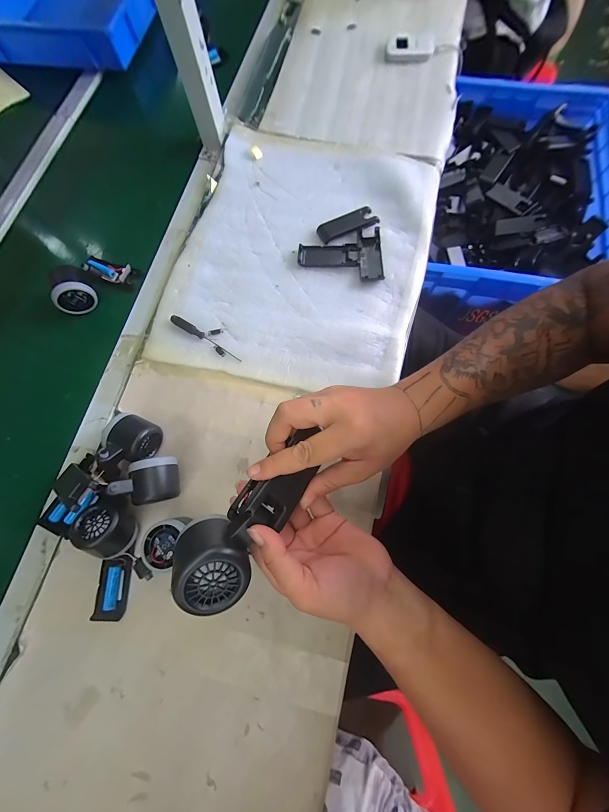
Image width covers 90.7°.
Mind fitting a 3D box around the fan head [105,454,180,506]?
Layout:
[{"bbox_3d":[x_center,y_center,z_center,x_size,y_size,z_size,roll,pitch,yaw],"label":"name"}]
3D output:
[{"bbox_3d":[-0.202,0.098,0.393,0.069,0.058,0.060,-13,75,-2],"label":"fan head"}]

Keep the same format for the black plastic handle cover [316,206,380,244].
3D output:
[{"bbox_3d":[0.073,-0.312,0.515,0.101,0.008,0.041,-22,76,-4],"label":"black plastic handle cover"}]

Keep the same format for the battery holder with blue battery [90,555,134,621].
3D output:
[{"bbox_3d":[-0.245,0.232,0.383,0.041,0.010,0.077,6,75,3],"label":"battery holder with blue battery"}]

